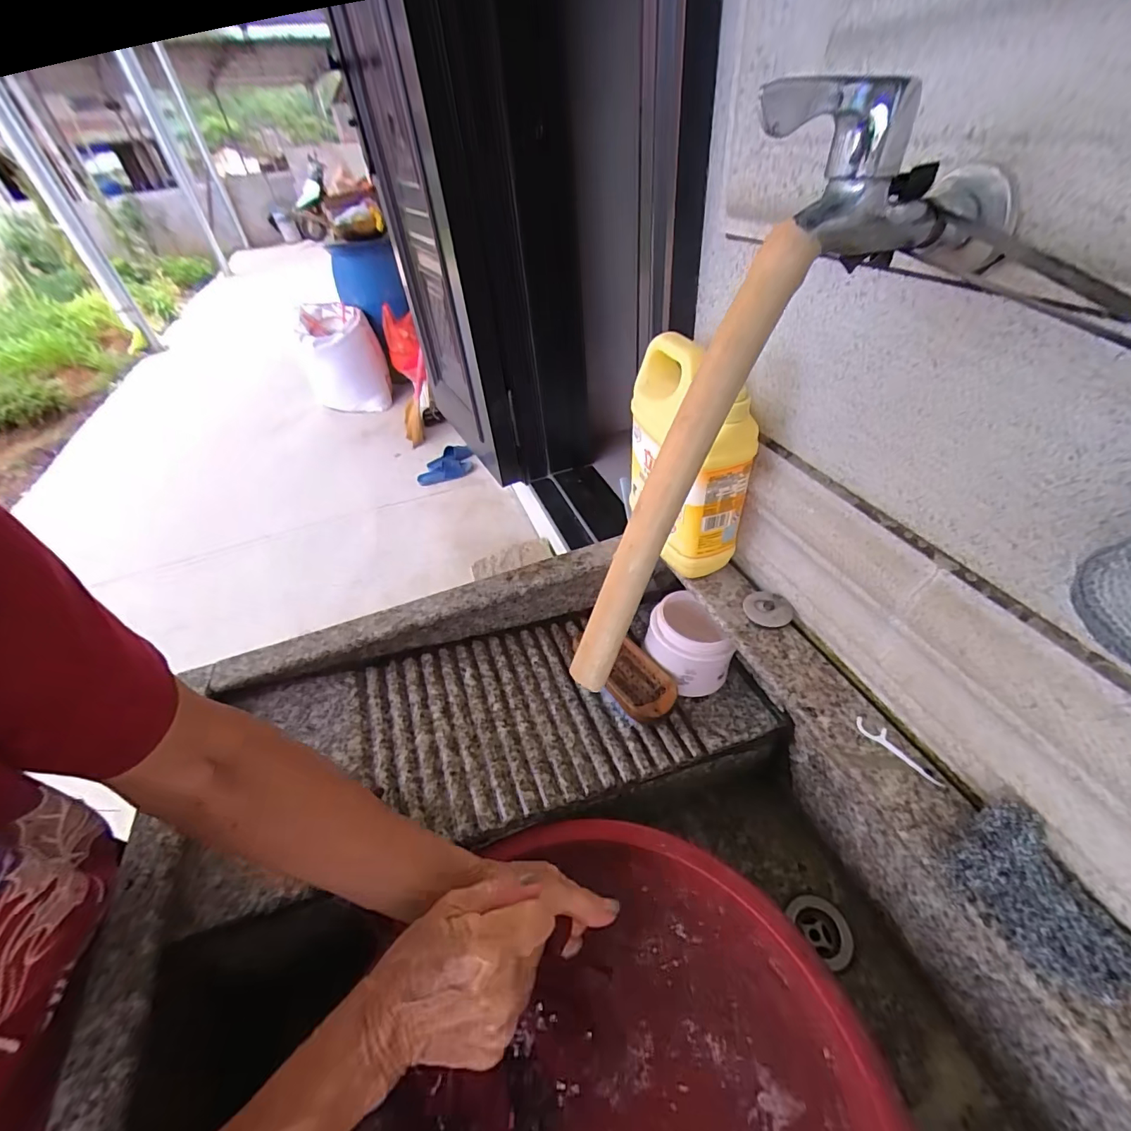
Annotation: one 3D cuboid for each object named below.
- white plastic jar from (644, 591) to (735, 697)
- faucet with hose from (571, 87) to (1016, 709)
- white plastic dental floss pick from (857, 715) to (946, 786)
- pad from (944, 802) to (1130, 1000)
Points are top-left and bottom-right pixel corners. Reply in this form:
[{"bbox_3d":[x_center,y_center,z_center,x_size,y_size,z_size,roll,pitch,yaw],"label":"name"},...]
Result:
[{"bbox_3d":[0.136,0.091,0.551,0.085,0.078,0.091,0,42,8],"label":"white plastic jar"},{"bbox_3d":[0.087,-0.061,0.247,0.117,0.315,0.054,14,22,-45],"label":"faucet with hose"},{"bbox_3d":[0.263,0.144,0.384,0.017,0.004,0.067,-32,47,-25],"label":"white plastic dental floss pick"},{"bbox_3d":[0.278,0.200,0.290,0.062,0.014,0.093,-37,56,19],"label":"pad"}]

